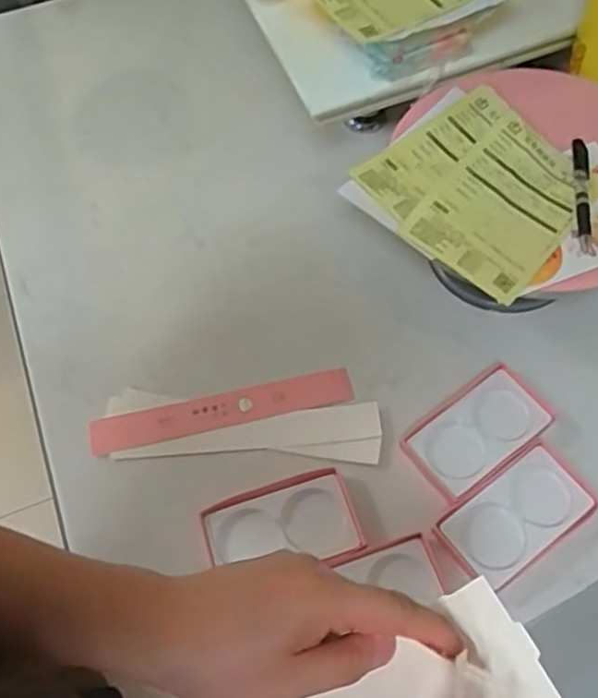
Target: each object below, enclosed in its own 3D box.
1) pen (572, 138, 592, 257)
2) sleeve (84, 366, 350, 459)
[{"bbox_3d":[0.276,-0.151,0.644,0.014,0.013,0.133,5,62,7],"label":"pen"},{"bbox_3d":[-0.082,0.066,0.712,0.278,0.005,0.043,-12,64,-6],"label":"sleeve"}]

